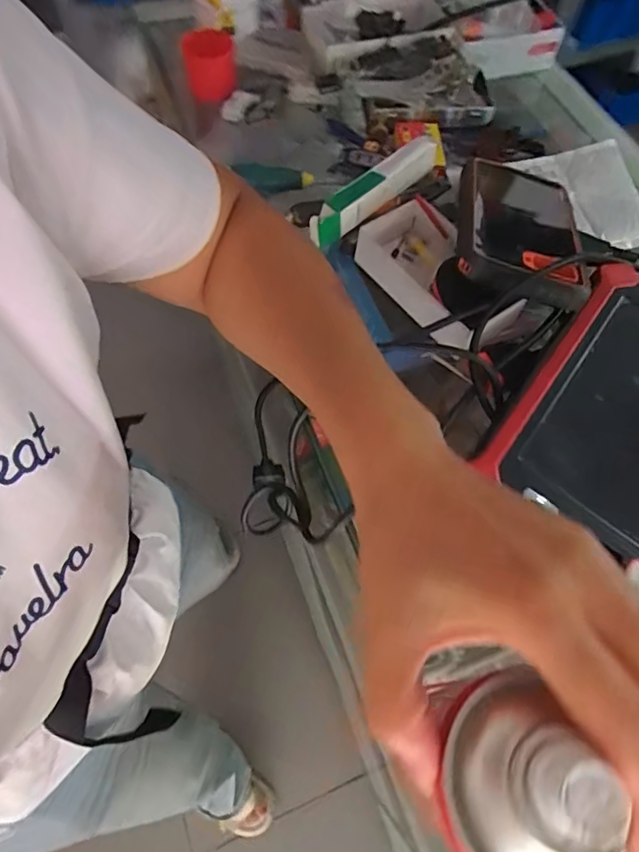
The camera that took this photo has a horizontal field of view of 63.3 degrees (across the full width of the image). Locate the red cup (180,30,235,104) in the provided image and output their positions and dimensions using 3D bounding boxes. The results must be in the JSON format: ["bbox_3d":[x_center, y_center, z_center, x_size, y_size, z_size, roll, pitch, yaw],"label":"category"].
[{"bbox_3d":[-0.142,-0.466,0.674,0.062,0.069,0.053,-8,64,-6],"label":"red cup"}]

